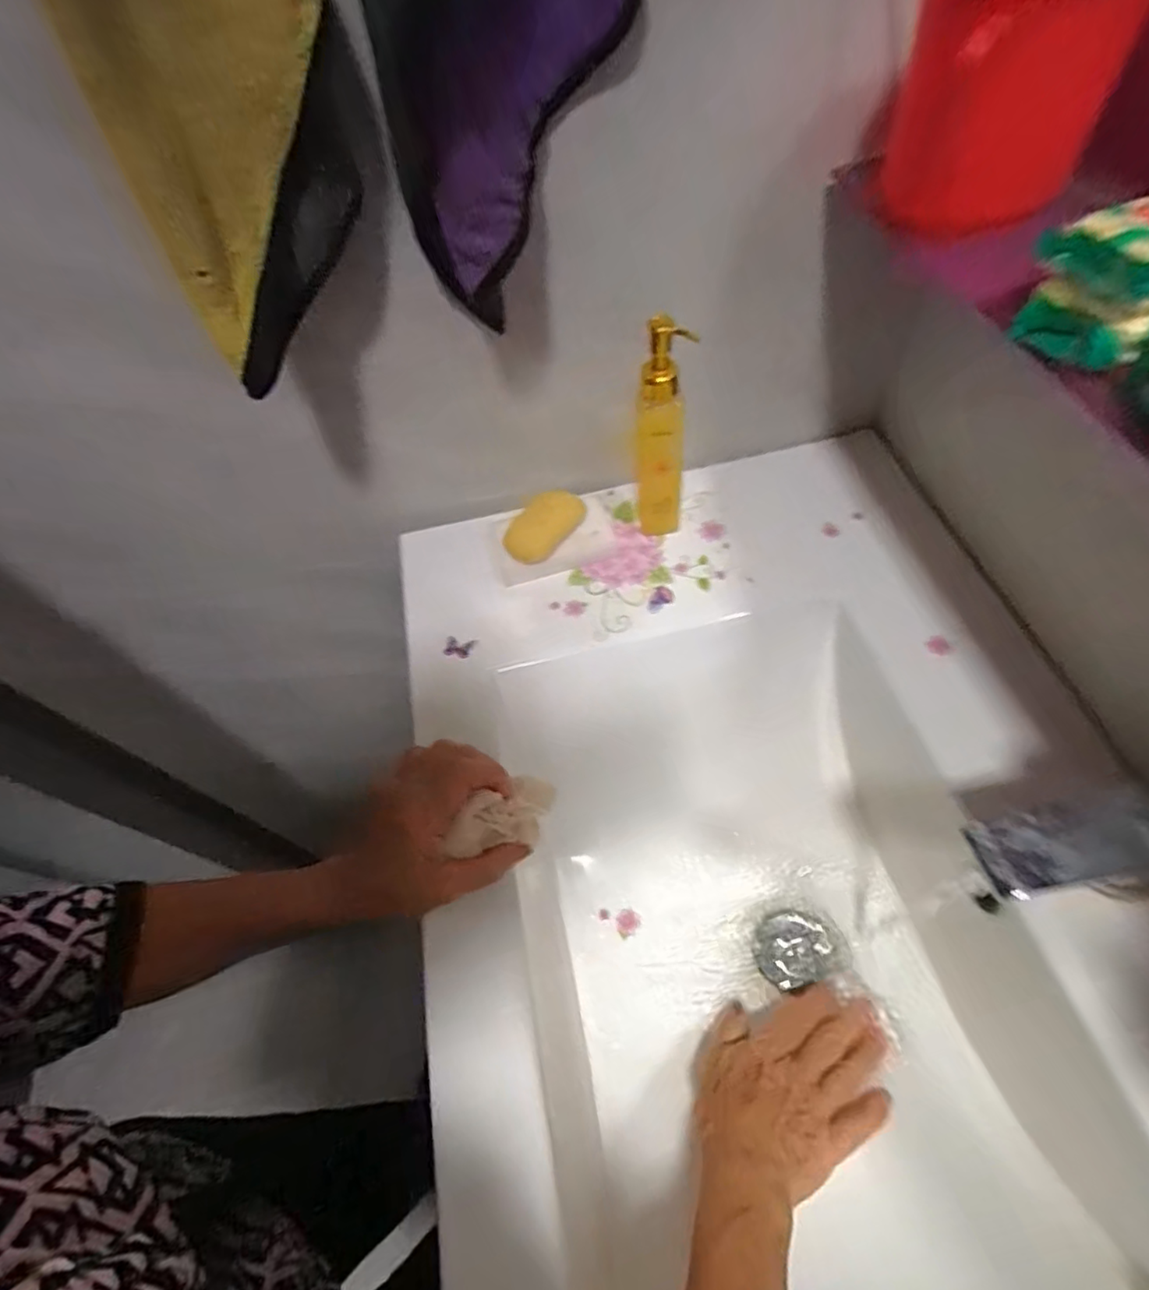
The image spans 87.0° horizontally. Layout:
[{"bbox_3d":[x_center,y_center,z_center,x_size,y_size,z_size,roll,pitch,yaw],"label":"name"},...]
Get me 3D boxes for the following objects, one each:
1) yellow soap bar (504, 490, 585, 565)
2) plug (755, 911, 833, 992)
[{"bbox_3d":[-0.026,-0.104,0.536,0.075,0.031,0.047,-37,63,-22],"label":"yellow soap bar"},{"bbox_3d":[0.170,0.238,0.472,0.056,0.008,0.051,0,55,0],"label":"plug"}]

